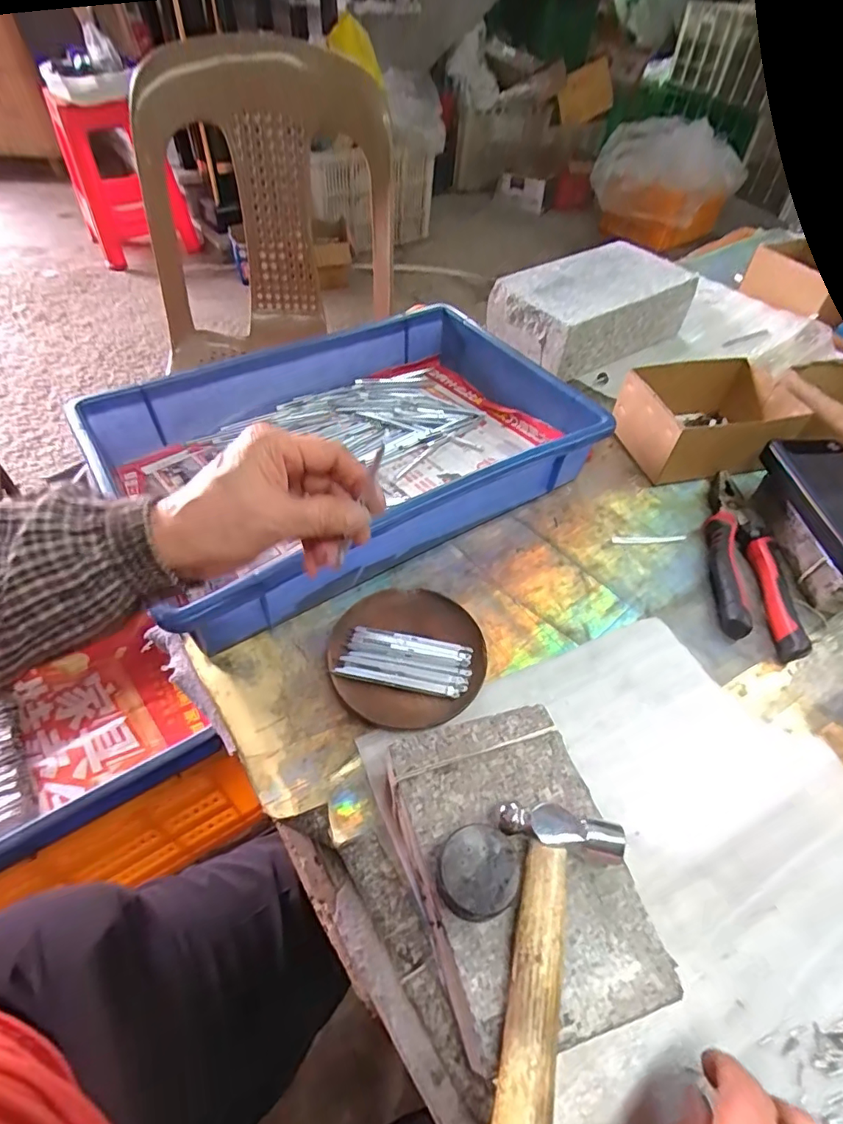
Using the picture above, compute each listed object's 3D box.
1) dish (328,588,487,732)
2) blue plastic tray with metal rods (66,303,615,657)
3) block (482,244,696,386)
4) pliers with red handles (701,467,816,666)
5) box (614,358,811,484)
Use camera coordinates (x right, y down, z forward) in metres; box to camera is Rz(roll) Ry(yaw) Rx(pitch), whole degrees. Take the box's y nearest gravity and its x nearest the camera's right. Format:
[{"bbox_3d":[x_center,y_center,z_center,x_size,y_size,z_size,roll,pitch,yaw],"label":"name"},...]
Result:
[{"bbox_3d":[-0.010,0.070,0.399,0.112,0.013,0.109,1,51,-1],"label":"dish"},{"bbox_3d":[-0.064,-0.112,0.512,0.424,0.078,0.291,-25,56,-20],"label":"blue plastic tray with metal rods"},{"bbox_3d":[0.231,-0.345,0.712,0.255,0.082,0.141,-27,56,-22],"label":"block"},{"bbox_3d":[0.295,-0.006,0.477,0.063,0.022,0.206,11,51,7],"label":"pliers with red handles"},{"bbox_3d":[0.309,-0.151,0.561,0.174,0.069,0.117,-9,52,-9],"label":"box"}]

